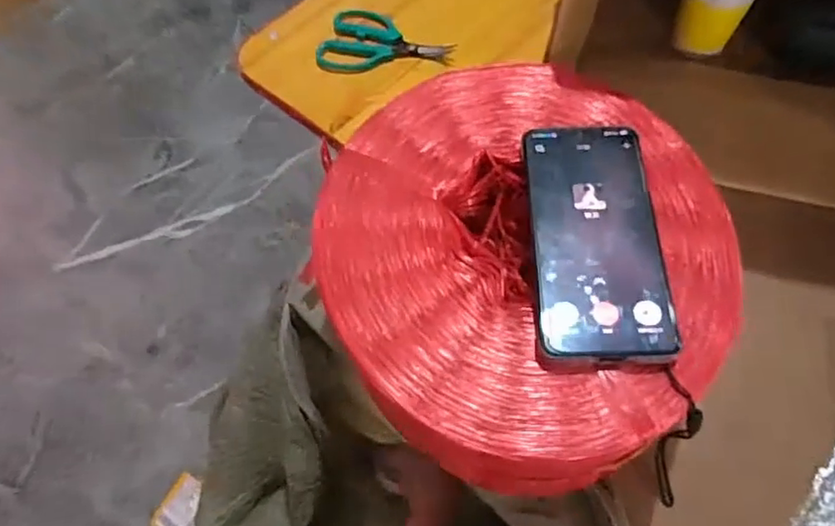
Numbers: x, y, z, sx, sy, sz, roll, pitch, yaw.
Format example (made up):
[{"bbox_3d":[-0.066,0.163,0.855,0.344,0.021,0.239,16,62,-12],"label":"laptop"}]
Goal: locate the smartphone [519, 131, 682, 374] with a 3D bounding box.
[{"bbox_3d":[0.108,-0.018,0.366,0.075,0.017,0.165,-1,60,4],"label":"smartphone"}]

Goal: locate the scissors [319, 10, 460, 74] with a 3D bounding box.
[{"bbox_3d":[-0.034,-0.250,0.681,0.153,0.014,0.088,12,62,11],"label":"scissors"}]

